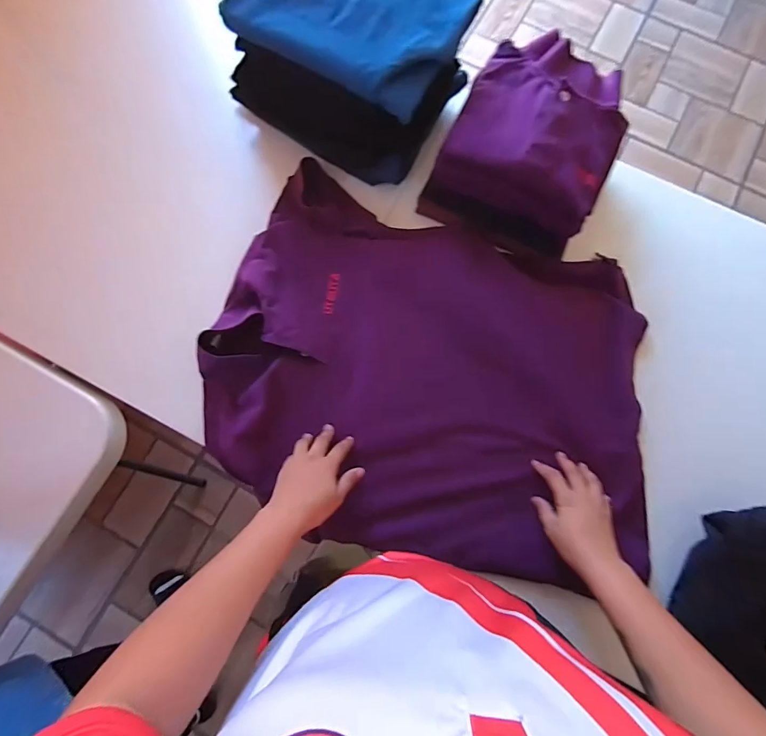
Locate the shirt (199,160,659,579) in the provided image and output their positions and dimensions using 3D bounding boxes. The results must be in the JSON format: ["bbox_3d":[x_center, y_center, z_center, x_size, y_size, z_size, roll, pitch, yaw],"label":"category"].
[{"bbox_3d":[0.075,0.015,0.631,0.636,0.071,0.485,19,77,3],"label":"shirt"}]

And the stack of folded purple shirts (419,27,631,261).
[{"bbox_3d":[0.213,-0.320,0.627,0.228,0.148,0.238,25,77,5],"label":"stack of folded purple shirts"}]

